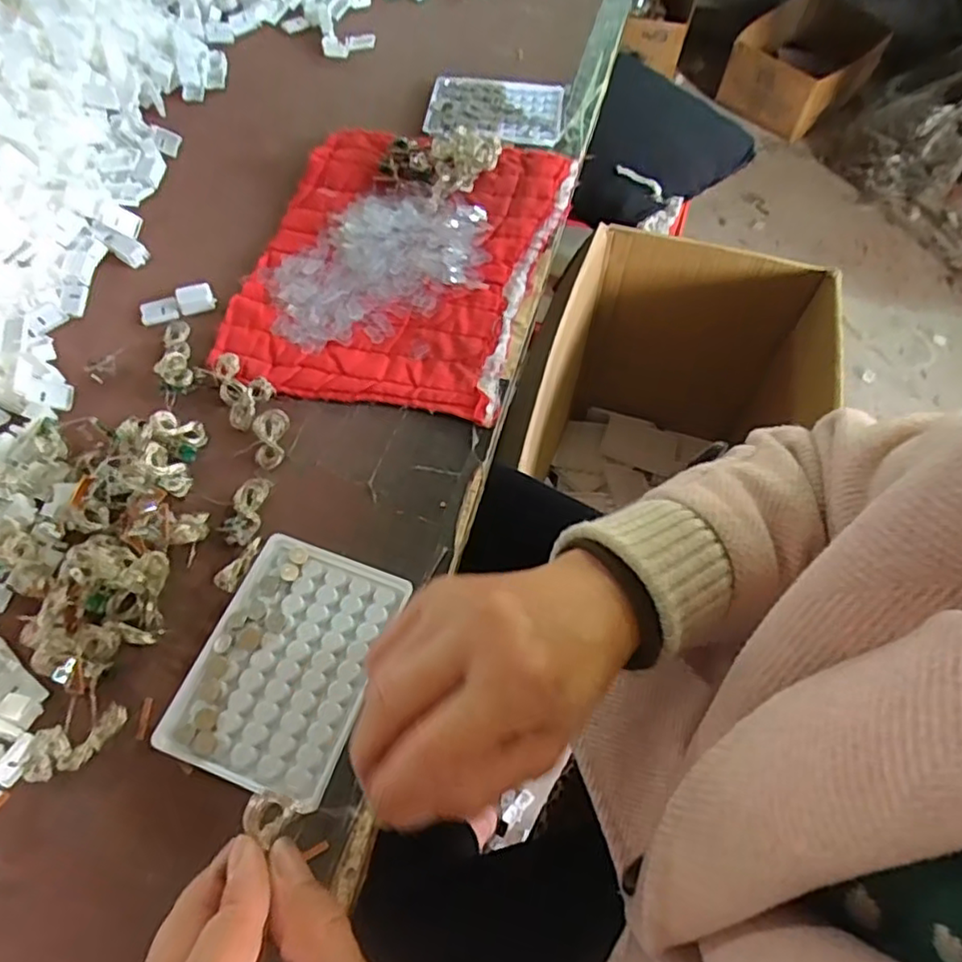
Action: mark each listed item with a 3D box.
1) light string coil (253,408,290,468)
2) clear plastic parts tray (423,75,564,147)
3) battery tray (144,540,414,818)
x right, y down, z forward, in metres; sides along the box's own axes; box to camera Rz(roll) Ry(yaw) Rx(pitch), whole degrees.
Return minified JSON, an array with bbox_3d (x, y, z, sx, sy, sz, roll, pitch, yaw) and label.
[{"bbox_3d":[-0.143,-0.029,0.434,0.021,0.009,0.041,4,78,1],"label":"light string coil"},{"bbox_3d":[0.013,-0.365,0.626,0.129,0.016,0.110,7,61,2],"label":"clear plastic parts tray"},{"bbox_3d":[-0.107,0.100,0.359,0.092,0.013,0.128,18,62,8],"label":"battery tray"}]

